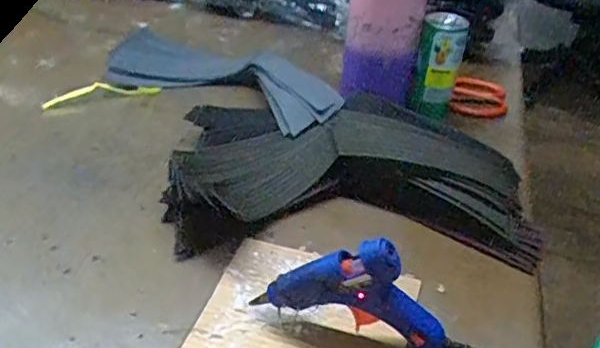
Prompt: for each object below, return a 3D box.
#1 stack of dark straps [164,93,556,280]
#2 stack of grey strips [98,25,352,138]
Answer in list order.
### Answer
[{"bbox_3d":[0.054,-0.012,0.578,0.355,0.068,0.212,2,35,-4],"label":"stack of dark straps"},{"bbox_3d":[-0.087,-0.117,0.717,0.315,0.047,0.141,23,38,24],"label":"stack of grey strips"}]

